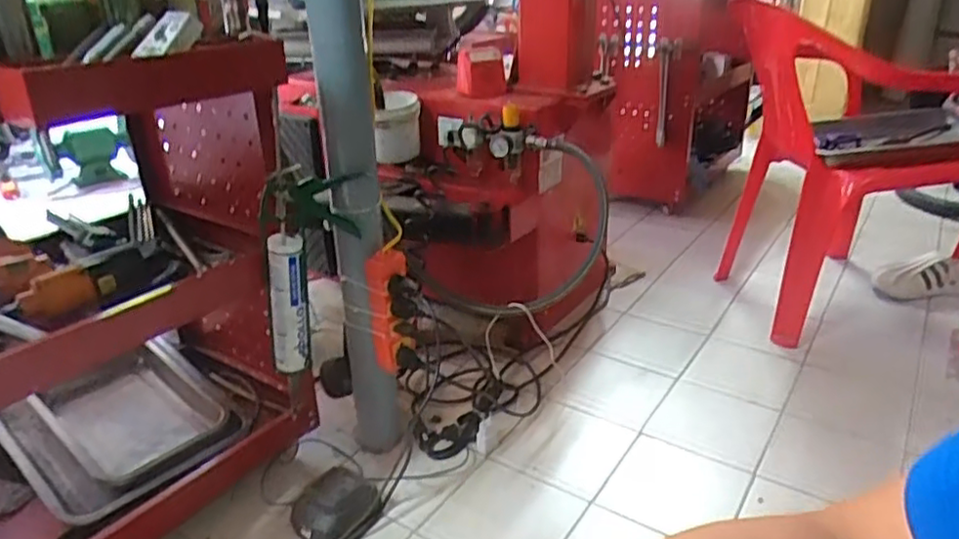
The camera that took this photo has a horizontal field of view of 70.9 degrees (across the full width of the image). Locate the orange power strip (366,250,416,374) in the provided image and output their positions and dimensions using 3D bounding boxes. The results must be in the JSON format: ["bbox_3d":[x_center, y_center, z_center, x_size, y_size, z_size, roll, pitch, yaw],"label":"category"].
[{"bbox_3d":[-0.143,0.070,1.076,0.064,0.207,0.040,-4,25,-5],"label":"orange power strip"}]

